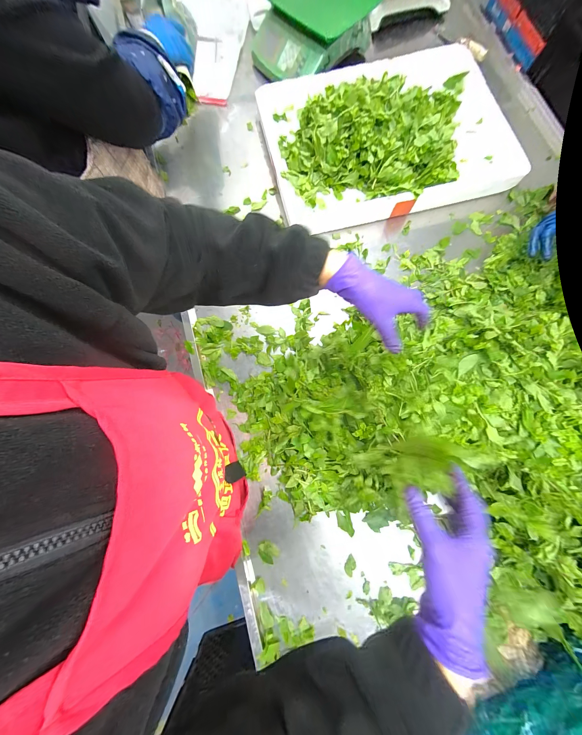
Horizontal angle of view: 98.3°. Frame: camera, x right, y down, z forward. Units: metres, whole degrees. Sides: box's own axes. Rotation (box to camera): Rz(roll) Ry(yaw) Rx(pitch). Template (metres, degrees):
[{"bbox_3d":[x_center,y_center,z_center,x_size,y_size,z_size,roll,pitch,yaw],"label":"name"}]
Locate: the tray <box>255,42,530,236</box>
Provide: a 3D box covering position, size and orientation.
[{"bbox_3d":[0.248,-0.617,0.651,0.611,0.113,0.449,-10,79,-1],"label":"tray"}]

